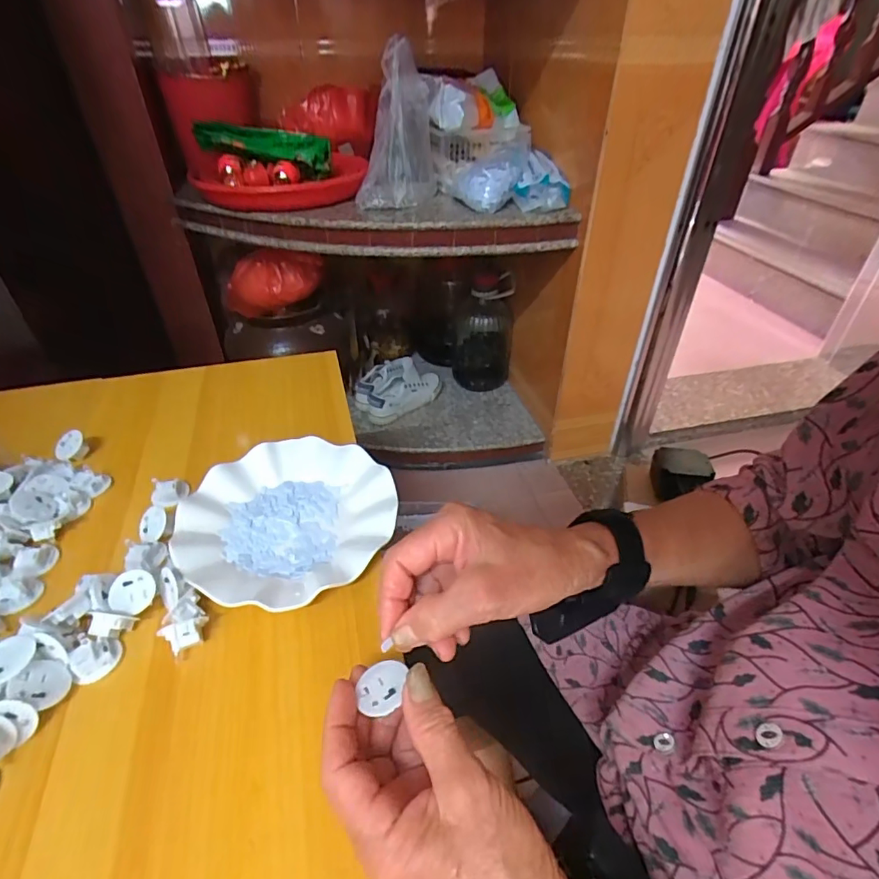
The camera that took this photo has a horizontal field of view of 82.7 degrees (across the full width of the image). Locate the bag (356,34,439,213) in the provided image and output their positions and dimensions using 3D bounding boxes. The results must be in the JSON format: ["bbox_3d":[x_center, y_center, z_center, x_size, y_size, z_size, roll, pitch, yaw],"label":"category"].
[{"bbox_3d":[-0.080,-0.559,0.900,0.136,0.237,0.214,0,39,-1],"label":"bag"}]

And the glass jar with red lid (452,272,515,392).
[{"bbox_3d":[0.114,-0.296,1.364,0.150,0.304,0.185,2,39,2],"label":"glass jar with red lid"}]

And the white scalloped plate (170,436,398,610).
[{"bbox_3d":[-0.130,0.067,0.438,0.178,0.022,0.178,0,39,0],"label":"white scalloped plate"}]

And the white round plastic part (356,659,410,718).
[{"bbox_3d":[-0.032,0.139,0.283,0.026,0.004,0.030,-20,29,0],"label":"white round plastic part"}]

